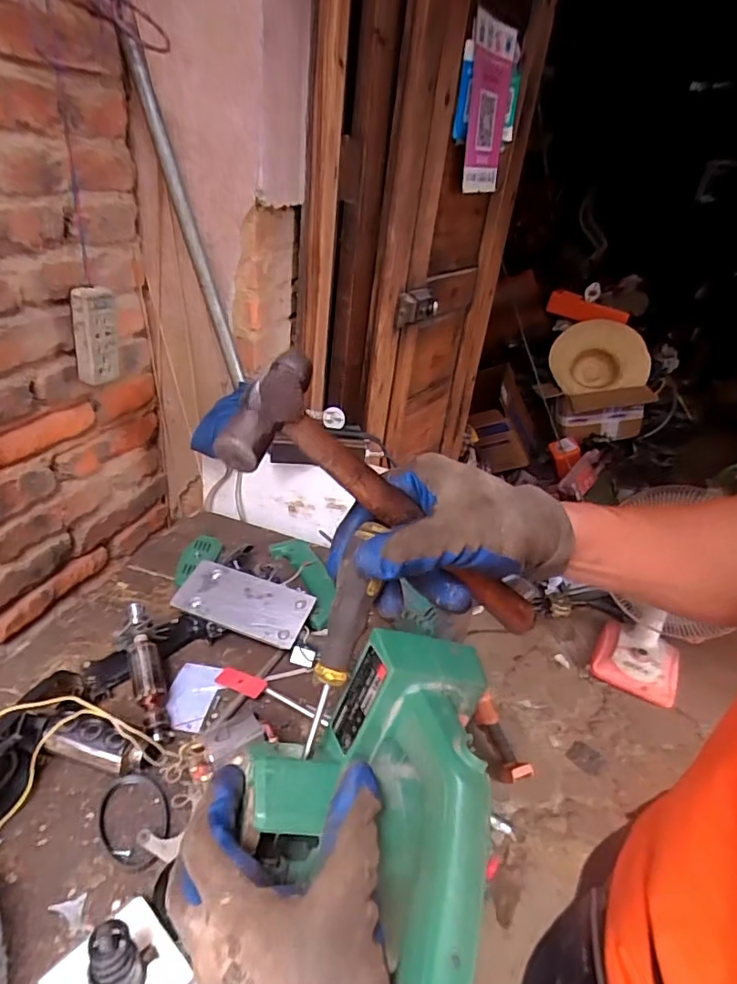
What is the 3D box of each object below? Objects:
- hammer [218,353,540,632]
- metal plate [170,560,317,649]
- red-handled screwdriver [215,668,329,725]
[{"bbox_3d":[0.020,0.007,0.330,0.232,0.032,0.077,32,59,-31],"label":"hammer"},{"bbox_3d":[-0.158,0.137,0.671,0.172,0.009,0.073,16,50,14],"label":"metal plate"},{"bbox_3d":[-0.107,0.223,0.586,0.136,0.012,0.020,18,32,18],"label":"red-handled screwdriver"}]

